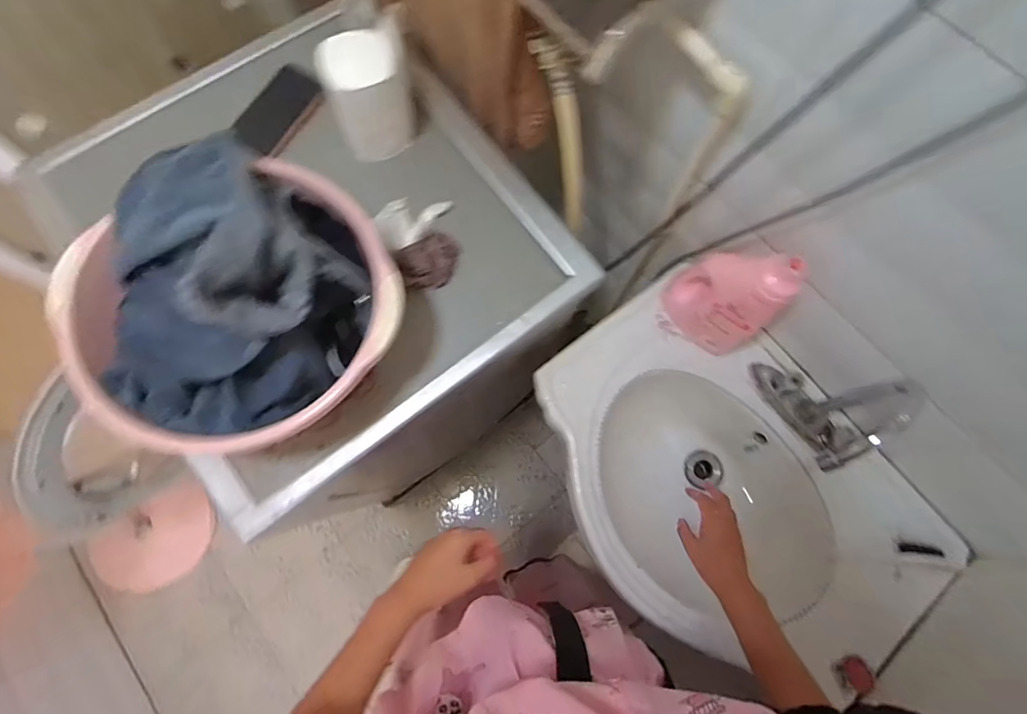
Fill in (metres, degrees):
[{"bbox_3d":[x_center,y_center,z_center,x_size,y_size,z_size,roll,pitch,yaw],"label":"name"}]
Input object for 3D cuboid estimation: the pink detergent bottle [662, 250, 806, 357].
[{"bbox_3d":[0.292,-0.081,0.669,0.133,0.217,0.060,36,77,10],"label":"pink detergent bottle"}]

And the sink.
[{"bbox_3d":[0.320,0.205,0.758,0.428,0.157,0.596,-41,78,-11],"label":"sink"}]

